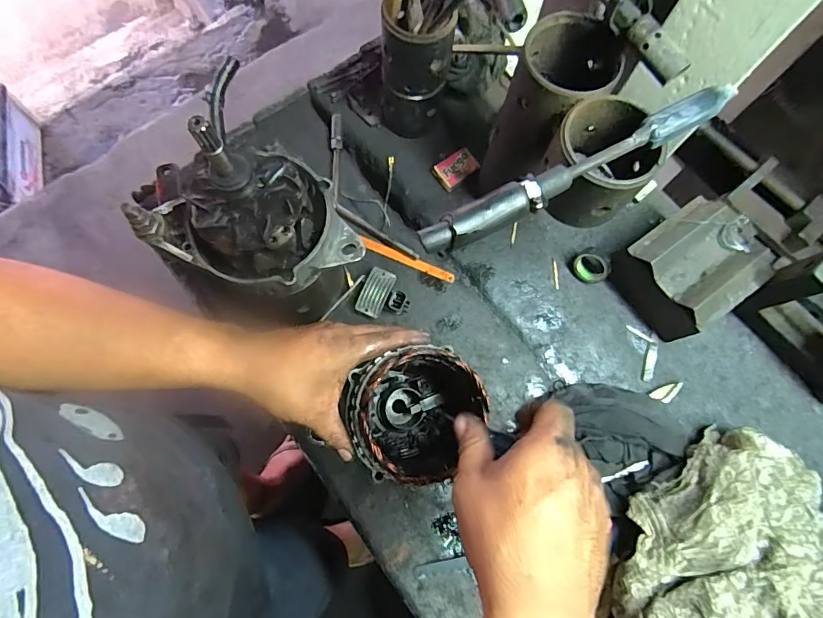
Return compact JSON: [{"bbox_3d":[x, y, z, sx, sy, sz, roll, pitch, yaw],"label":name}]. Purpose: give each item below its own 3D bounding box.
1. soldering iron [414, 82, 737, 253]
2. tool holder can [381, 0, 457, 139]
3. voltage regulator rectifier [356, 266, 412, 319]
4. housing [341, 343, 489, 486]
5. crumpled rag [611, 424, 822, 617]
[{"bbox_3d":[0.132,-0.109,0.361,0.270,0.032,0.028,-25,76,-8],"label":"soldering iron"},{"bbox_3d":[0.005,-0.287,0.567,0.077,0.192,0.070,0,74,-2],"label":"tool holder can"},{"bbox_3d":[-0.032,-0.017,0.568,0.062,0.023,0.059,19,74,4],"label":"voltage regulator rectifier"},{"bbox_3d":[0.004,0.106,0.461,0.128,0.124,0.116,-20,76,-7],"label":"housing"},{"bbox_3d":[0.332,0.270,0.418,0.272,0.075,0.269,-41,79,-12],"label":"crumpled rag"}]

